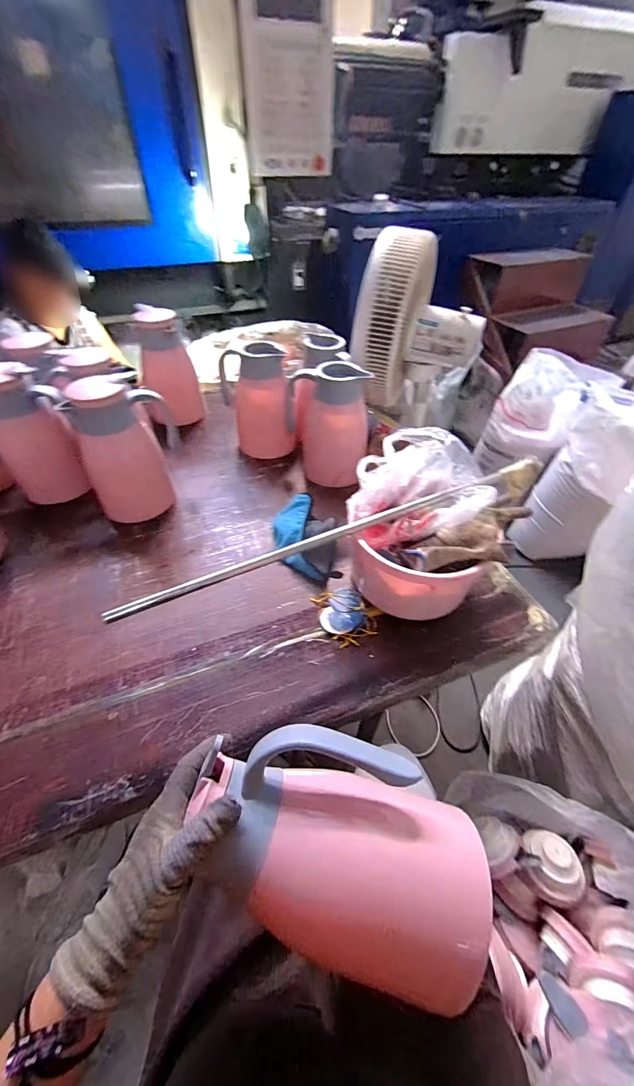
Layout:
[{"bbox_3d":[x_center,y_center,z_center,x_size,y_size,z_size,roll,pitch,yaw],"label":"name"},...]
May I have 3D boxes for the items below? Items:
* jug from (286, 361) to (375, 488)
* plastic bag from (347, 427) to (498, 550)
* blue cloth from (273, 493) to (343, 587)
[{"bbox_3d":[0.022,-0.245,0.788,0.161,0.213,0.138,-3,48,-1],"label":"jug"},{"bbox_3d":[0.158,-0.093,0.602,0.218,0.097,0.180,-4,48,-1],"label":"plastic bag"},{"bbox_3d":[-0.023,-0.015,0.704,0.103,0.040,0.214,-13,49,-9],"label":"blue cloth"}]

